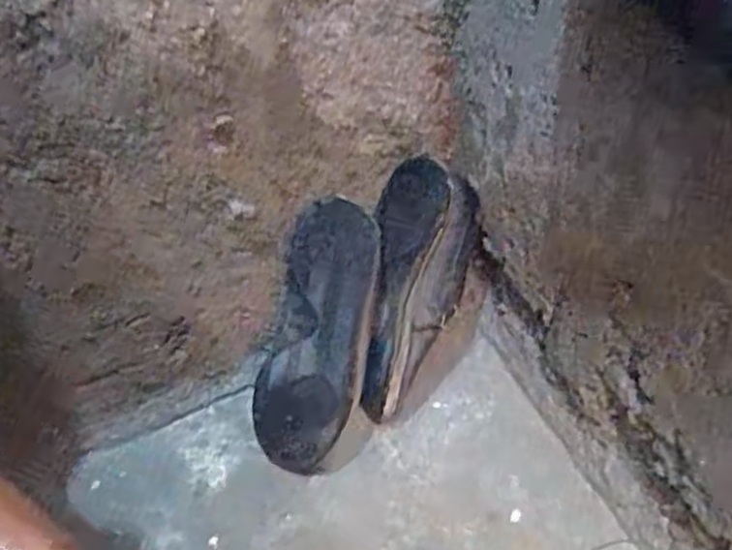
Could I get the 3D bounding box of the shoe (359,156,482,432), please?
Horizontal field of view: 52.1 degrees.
[{"bbox_3d":[0.053,0.024,0.788,0.080,0.284,0.116,17,17,20],"label":"shoe"}]

